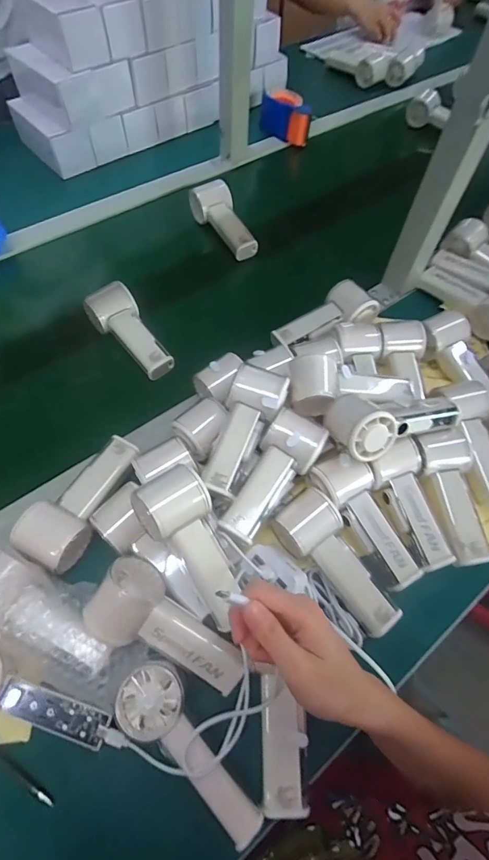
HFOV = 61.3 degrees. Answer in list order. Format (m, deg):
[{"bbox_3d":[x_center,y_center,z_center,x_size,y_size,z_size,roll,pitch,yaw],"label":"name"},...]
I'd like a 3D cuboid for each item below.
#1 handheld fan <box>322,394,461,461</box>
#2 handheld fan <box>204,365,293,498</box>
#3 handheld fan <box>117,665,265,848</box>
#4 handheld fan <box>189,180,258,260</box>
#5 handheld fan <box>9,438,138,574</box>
[{"bbox_3d":[0.162,-0.007,0.464,0.151,0.059,0.063,-6,22,-29],"label":"handheld fan"},{"bbox_3d":[0.000,-0.001,0.447,0.056,0.047,0.147,20,77,8],"label":"handheld fan"},{"bbox_3d":[-0.045,0.262,0.333,0.052,0.032,0.146,-37,68,-22],"label":"handheld fan"},{"bbox_3d":[-0.029,-0.352,0.696,0.060,0.058,0.148,-30,79,-19],"label":"handheld fan"},{"bbox_3d":[-0.171,0.071,0.441,0.057,0.043,0.150,25,62,11],"label":"handheld fan"}]

